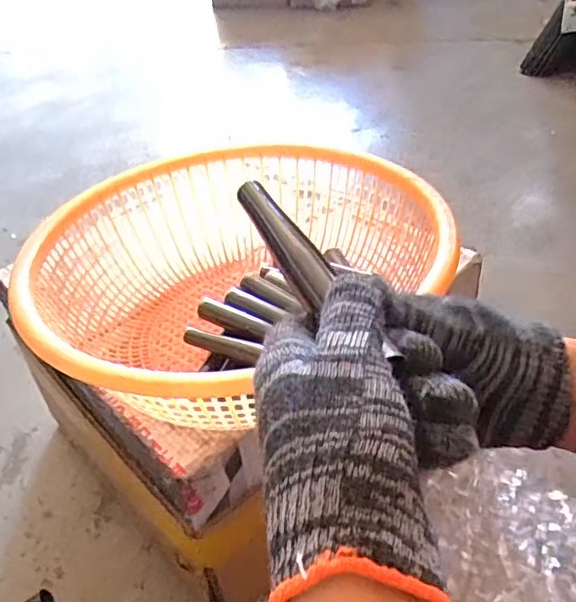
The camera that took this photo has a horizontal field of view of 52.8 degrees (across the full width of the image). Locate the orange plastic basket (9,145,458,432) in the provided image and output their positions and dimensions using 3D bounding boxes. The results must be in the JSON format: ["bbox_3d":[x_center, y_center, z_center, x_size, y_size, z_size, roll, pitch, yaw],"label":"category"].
[{"bbox_3d":[-0.060,-0.027,0.602,0.390,0.132,0.356,-2,39,2],"label":"orange plastic basket"}]

